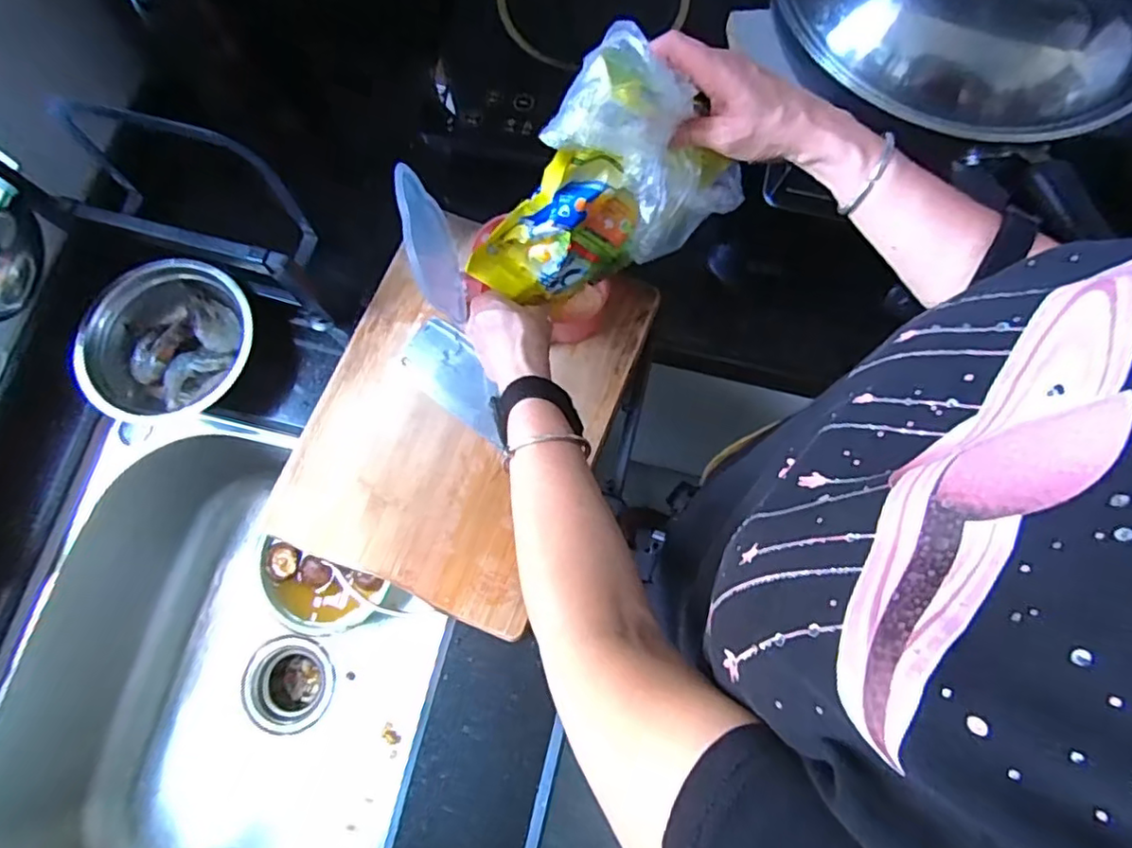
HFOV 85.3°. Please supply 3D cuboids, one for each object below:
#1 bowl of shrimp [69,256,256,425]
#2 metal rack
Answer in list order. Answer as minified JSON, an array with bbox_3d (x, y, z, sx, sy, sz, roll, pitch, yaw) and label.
[{"bbox_3d":[-0.388,-0.080,0.601,0.129,0.053,0.163,35,79,9],"label":"bowl of shrimp"},{"bbox_3d":[-0.335,-0.188,0.569,0.215,0.203,0.079,18,77,5],"label":"metal rack"}]

